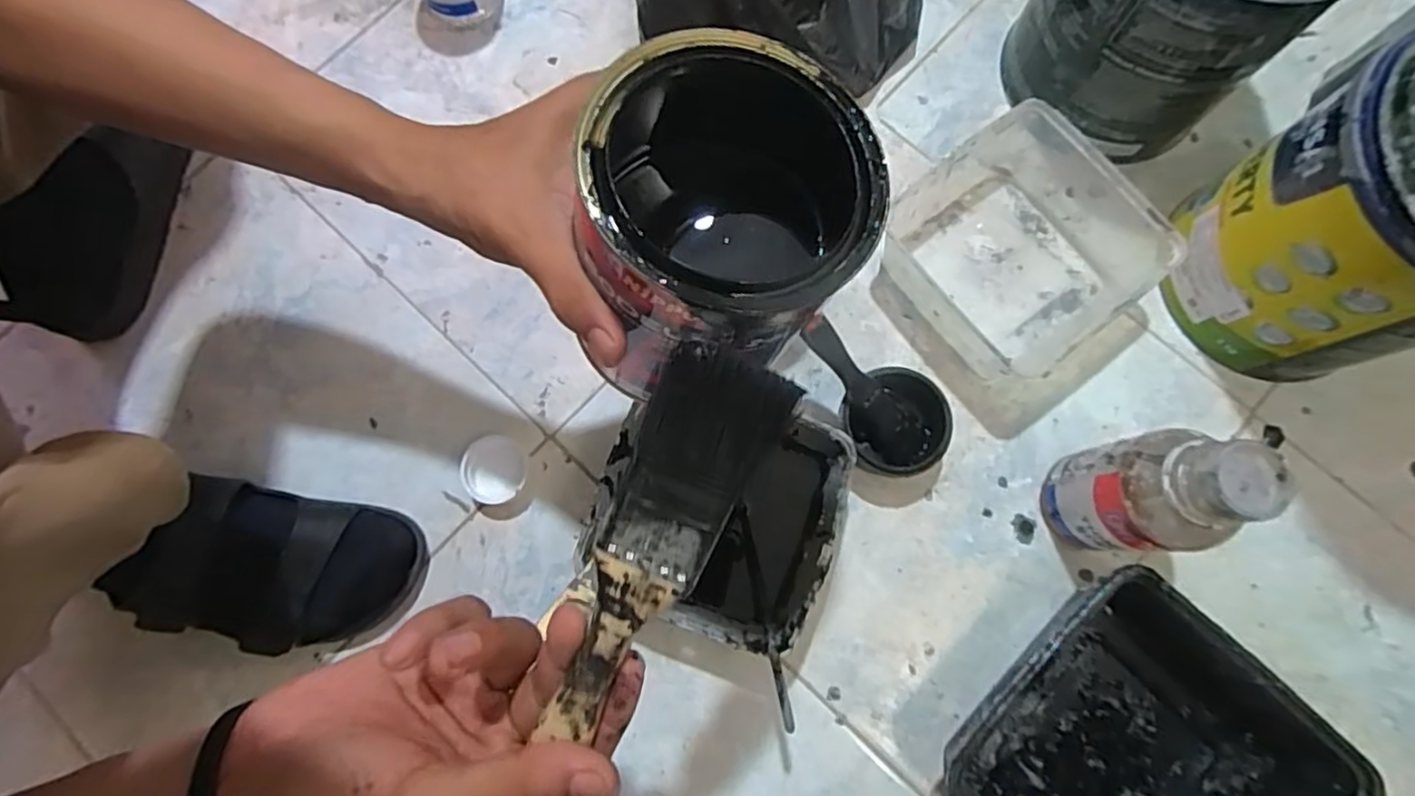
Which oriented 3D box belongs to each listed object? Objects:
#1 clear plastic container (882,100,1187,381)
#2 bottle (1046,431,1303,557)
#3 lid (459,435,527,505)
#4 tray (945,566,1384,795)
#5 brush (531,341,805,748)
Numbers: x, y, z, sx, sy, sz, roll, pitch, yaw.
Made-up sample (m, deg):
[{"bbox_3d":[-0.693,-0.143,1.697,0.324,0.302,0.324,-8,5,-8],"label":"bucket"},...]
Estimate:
[{"bbox_3d":[0.245,-0.114,0.535,0.169,0.072,0.176,-42,80,-7],"label":"clear plastic container"},{"bbox_3d":[0.281,0.062,0.448,0.062,0.164,0.075,-8,78,0],"label":"bottle"},{"bbox_3d":[-0.162,0.056,0.527,0.049,0.021,0.050,0,78,1],"label":"lid"},{"bbox_3d":[0.281,0.248,0.457,0.199,0.071,0.200,-44,80,-7],"label":"tray"},{"bbox_3d":[-0.020,0.051,0.221,0.038,0.010,0.141,27,103,7],"label":"brush"}]

